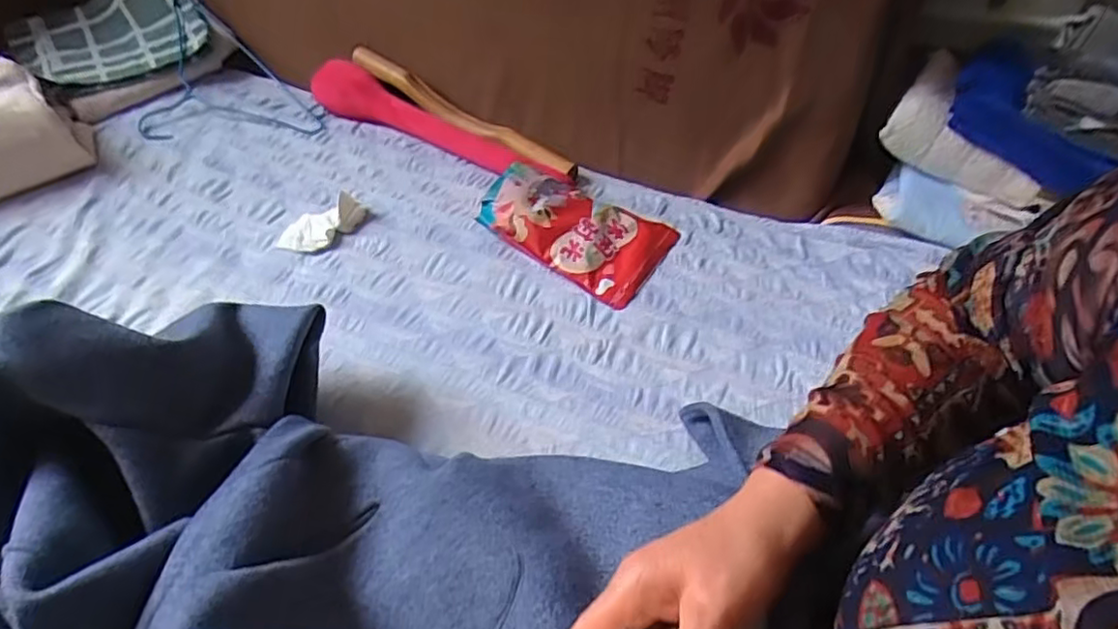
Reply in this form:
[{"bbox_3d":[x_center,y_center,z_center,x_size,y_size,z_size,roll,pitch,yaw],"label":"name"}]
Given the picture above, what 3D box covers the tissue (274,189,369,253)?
[{"bbox_3d":[-0.282,-0.110,0.773,0.105,0.023,0.054,-35,54,-28],"label":"tissue"}]

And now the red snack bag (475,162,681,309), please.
[{"bbox_3d":[0.022,-0.107,0.743,0.213,0.059,0.138,29,56,27],"label":"red snack bag"}]

